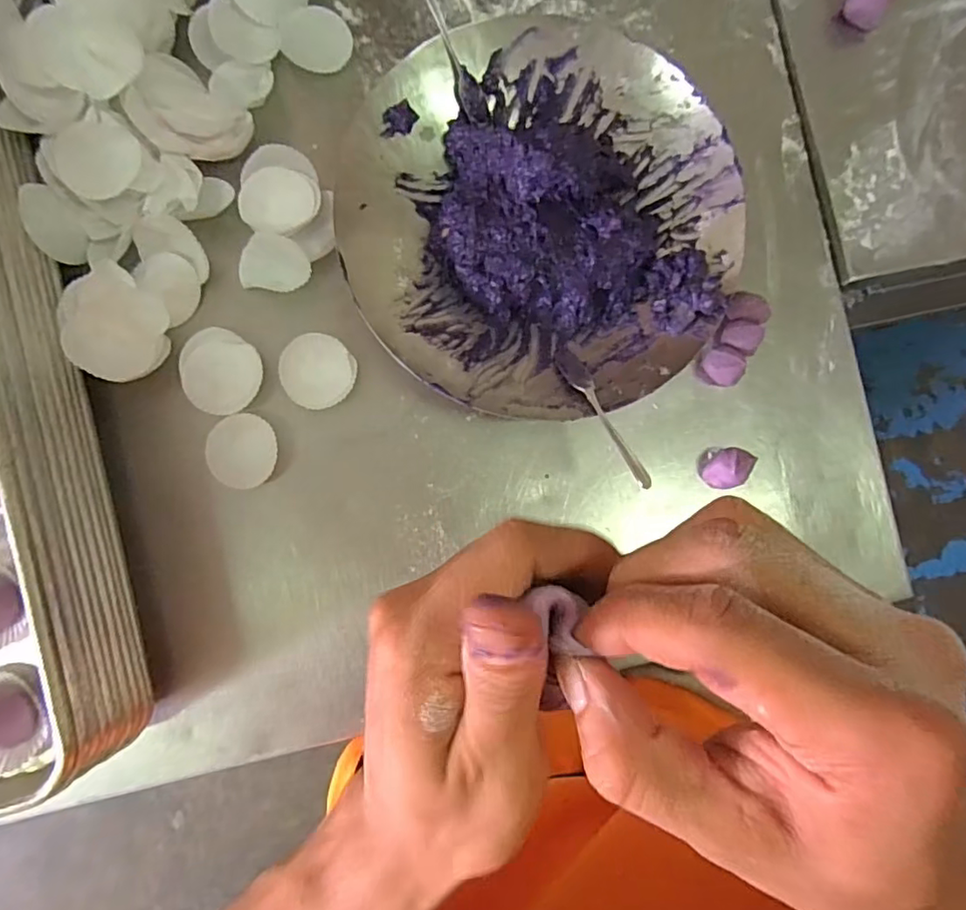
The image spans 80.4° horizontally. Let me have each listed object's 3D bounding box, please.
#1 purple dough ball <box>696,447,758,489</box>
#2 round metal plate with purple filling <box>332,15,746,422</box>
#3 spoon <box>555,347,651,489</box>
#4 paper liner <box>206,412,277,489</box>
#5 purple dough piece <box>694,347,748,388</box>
[{"bbox_3d":[0.205,0.011,0.482,0.033,0.032,0.035,0,87,-4],"label":"purple dough ball"},{"bbox_3d":[0.044,-0.183,0.458,0.298,0.064,0.298,0,87,-4],"label":"round metal plate with purple filling"},{"bbox_3d":[0.088,-0.033,0.429,0.019,0.008,0.138,-22,60,-4],"label":"spoon"},{"bbox_3d":[-0.191,-0.003,0.453,0.051,0.008,0.057,0,87,-4],"label":"paper liner"},{"bbox_3d":[0.206,-0.075,0.490,0.034,0.024,0.030,30,85,-2],"label":"purple dough piece"}]

